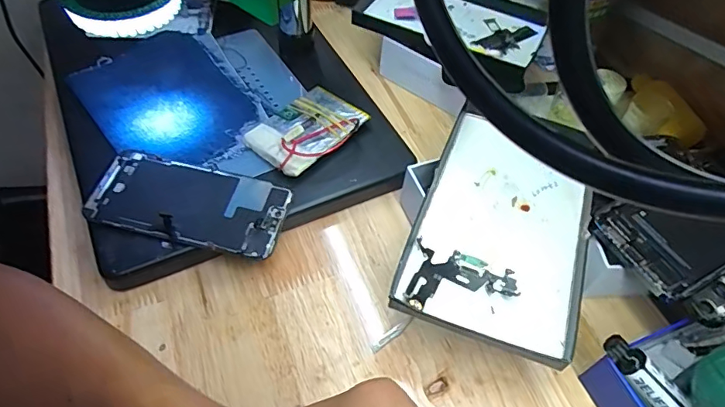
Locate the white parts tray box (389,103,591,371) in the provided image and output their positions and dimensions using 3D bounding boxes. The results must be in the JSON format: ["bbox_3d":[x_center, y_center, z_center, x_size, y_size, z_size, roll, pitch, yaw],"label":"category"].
[{"bbox_3d":[0.098,0.012,0.340,0.111,0.017,0.183,18,53,11],"label":"white parts tray box"}]

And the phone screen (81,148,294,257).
[{"bbox_3d":[-0.128,0.000,0.363,0.136,0.008,0.065,14,58,2],"label":"phone screen"}]

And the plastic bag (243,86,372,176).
[{"bbox_3d":[-0.047,-0.065,0.417,0.067,0.014,0.095,38,60,22],"label":"plastic bag"}]

